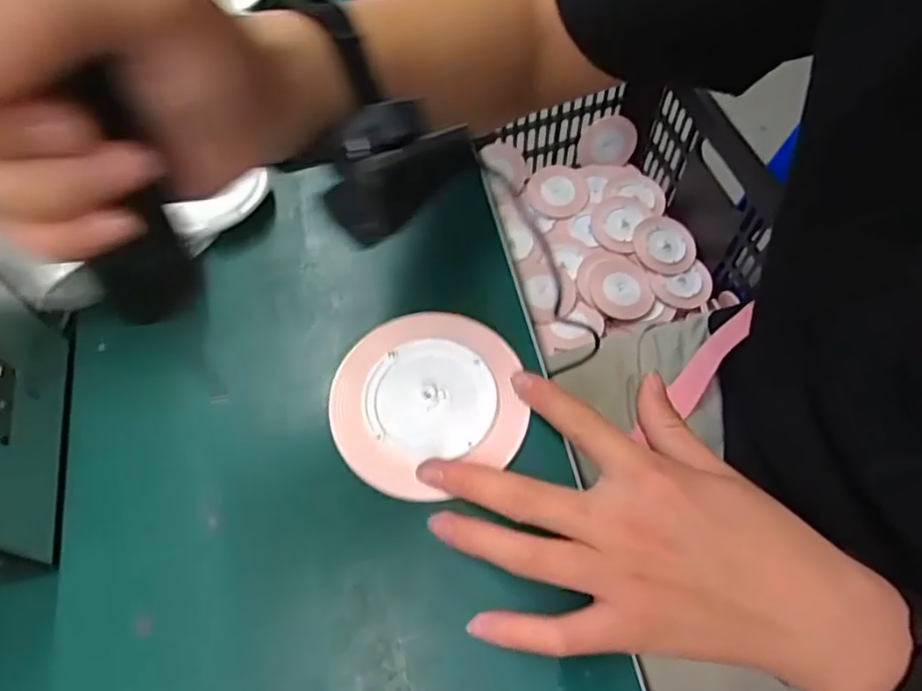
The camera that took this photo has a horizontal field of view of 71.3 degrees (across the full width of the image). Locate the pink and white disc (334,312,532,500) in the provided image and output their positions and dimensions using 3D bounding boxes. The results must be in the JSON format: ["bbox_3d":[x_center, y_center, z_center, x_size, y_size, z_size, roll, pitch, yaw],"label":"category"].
[{"bbox_3d":[-0.017,0.027,0.334,0.100,0.004,0.095,0,63,0],"label":"pink and white disc"}]

